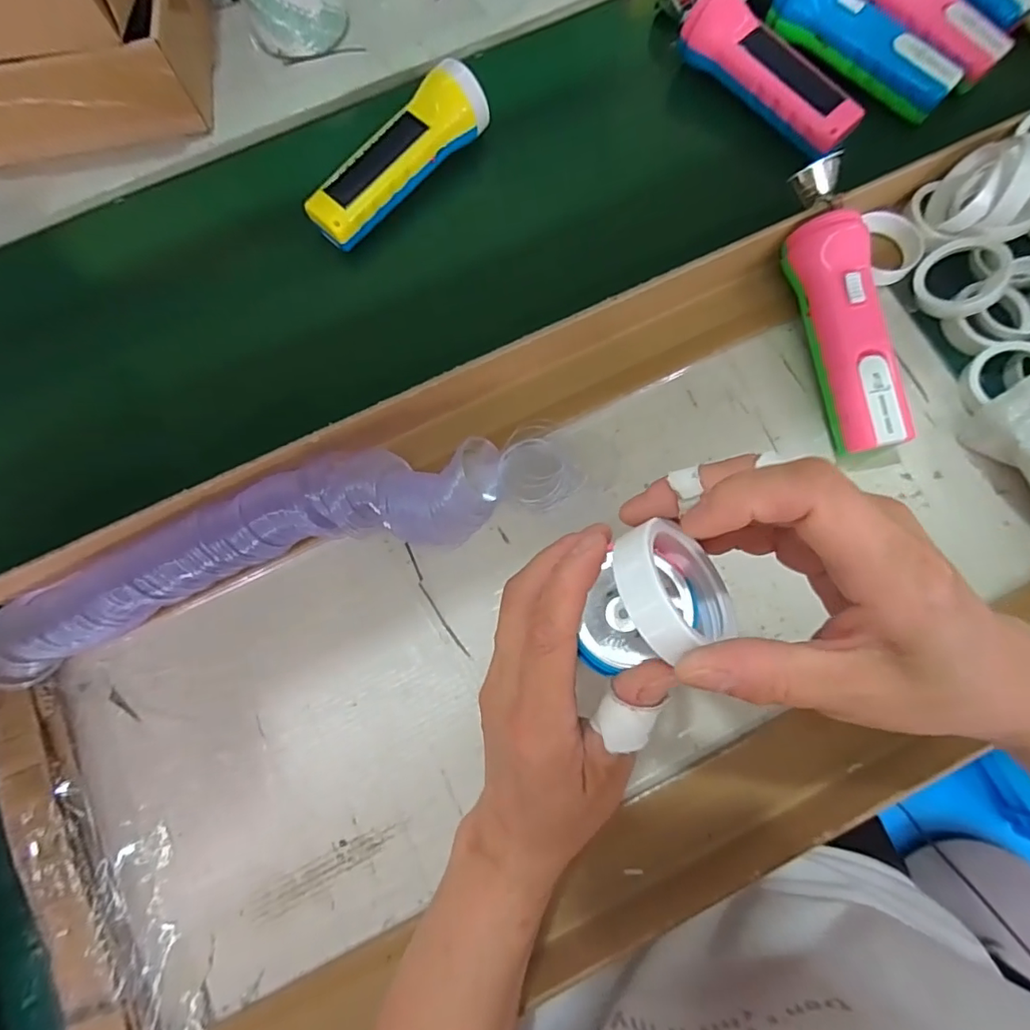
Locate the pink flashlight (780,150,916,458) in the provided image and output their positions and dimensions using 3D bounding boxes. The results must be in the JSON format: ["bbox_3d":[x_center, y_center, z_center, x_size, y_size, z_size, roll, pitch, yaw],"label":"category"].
[{"bbox_3d":[0.221,-0.139,0.370,0.046,0.047,0.202,-12,78,-1],"label":"pink flashlight"}]

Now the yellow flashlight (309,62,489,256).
[{"bbox_3d":[-0.093,-0.277,0.425,0.162,0.050,0.045,-43,81,-7],"label":"yellow flashlight"}]

